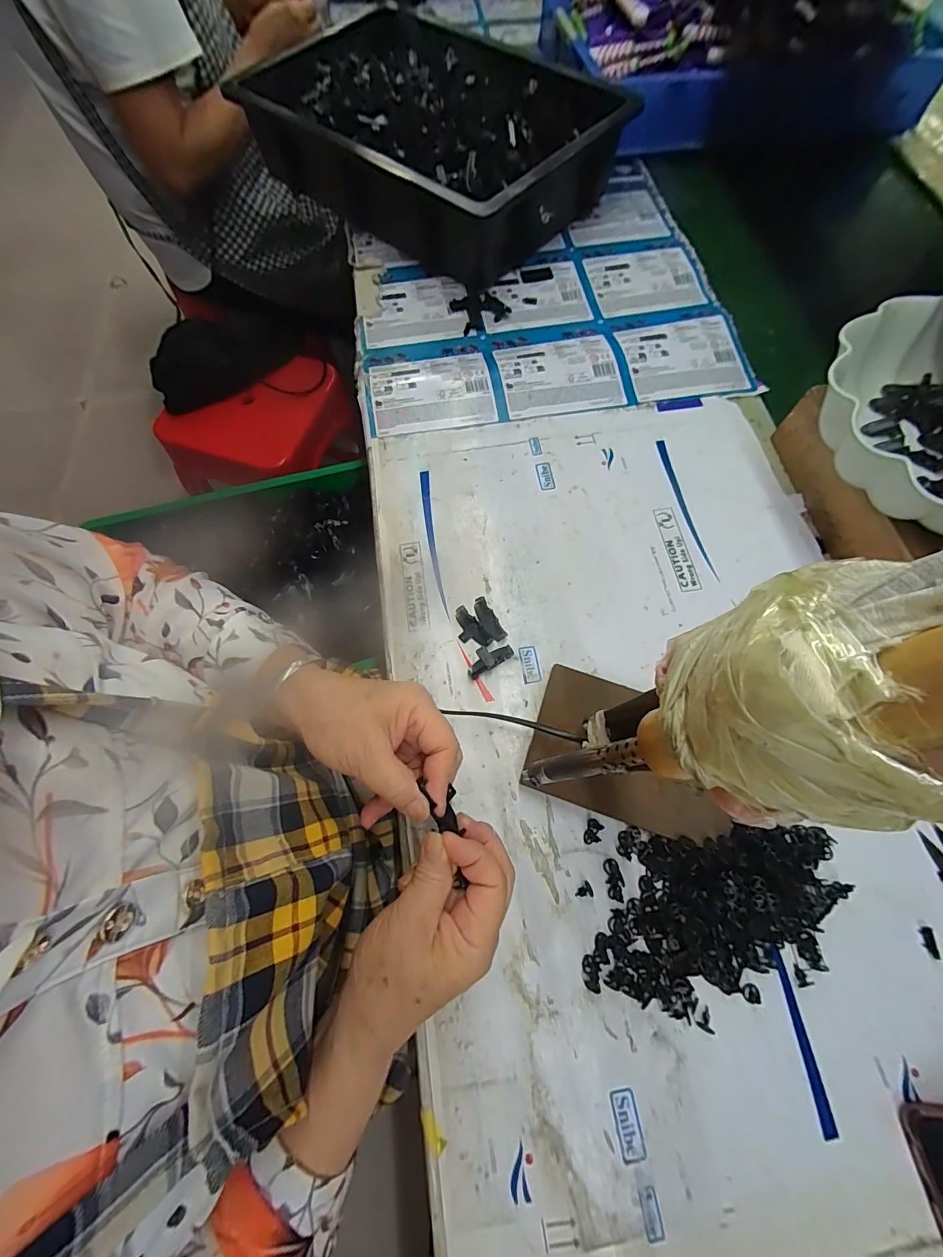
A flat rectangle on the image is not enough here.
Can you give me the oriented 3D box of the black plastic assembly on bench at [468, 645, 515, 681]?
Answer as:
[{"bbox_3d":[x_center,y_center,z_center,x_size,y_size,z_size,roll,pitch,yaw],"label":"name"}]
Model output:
[{"bbox_3d":[0.014,0.025,0.367,0.042,0.009,0.022,-28,71,-11],"label":"black plastic assembly on bench"}]

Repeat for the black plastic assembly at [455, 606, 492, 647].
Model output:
[{"bbox_3d":[-0.003,0.001,0.377,0.021,0.007,0.042,-35,73,-13],"label":"black plastic assembly"}]

